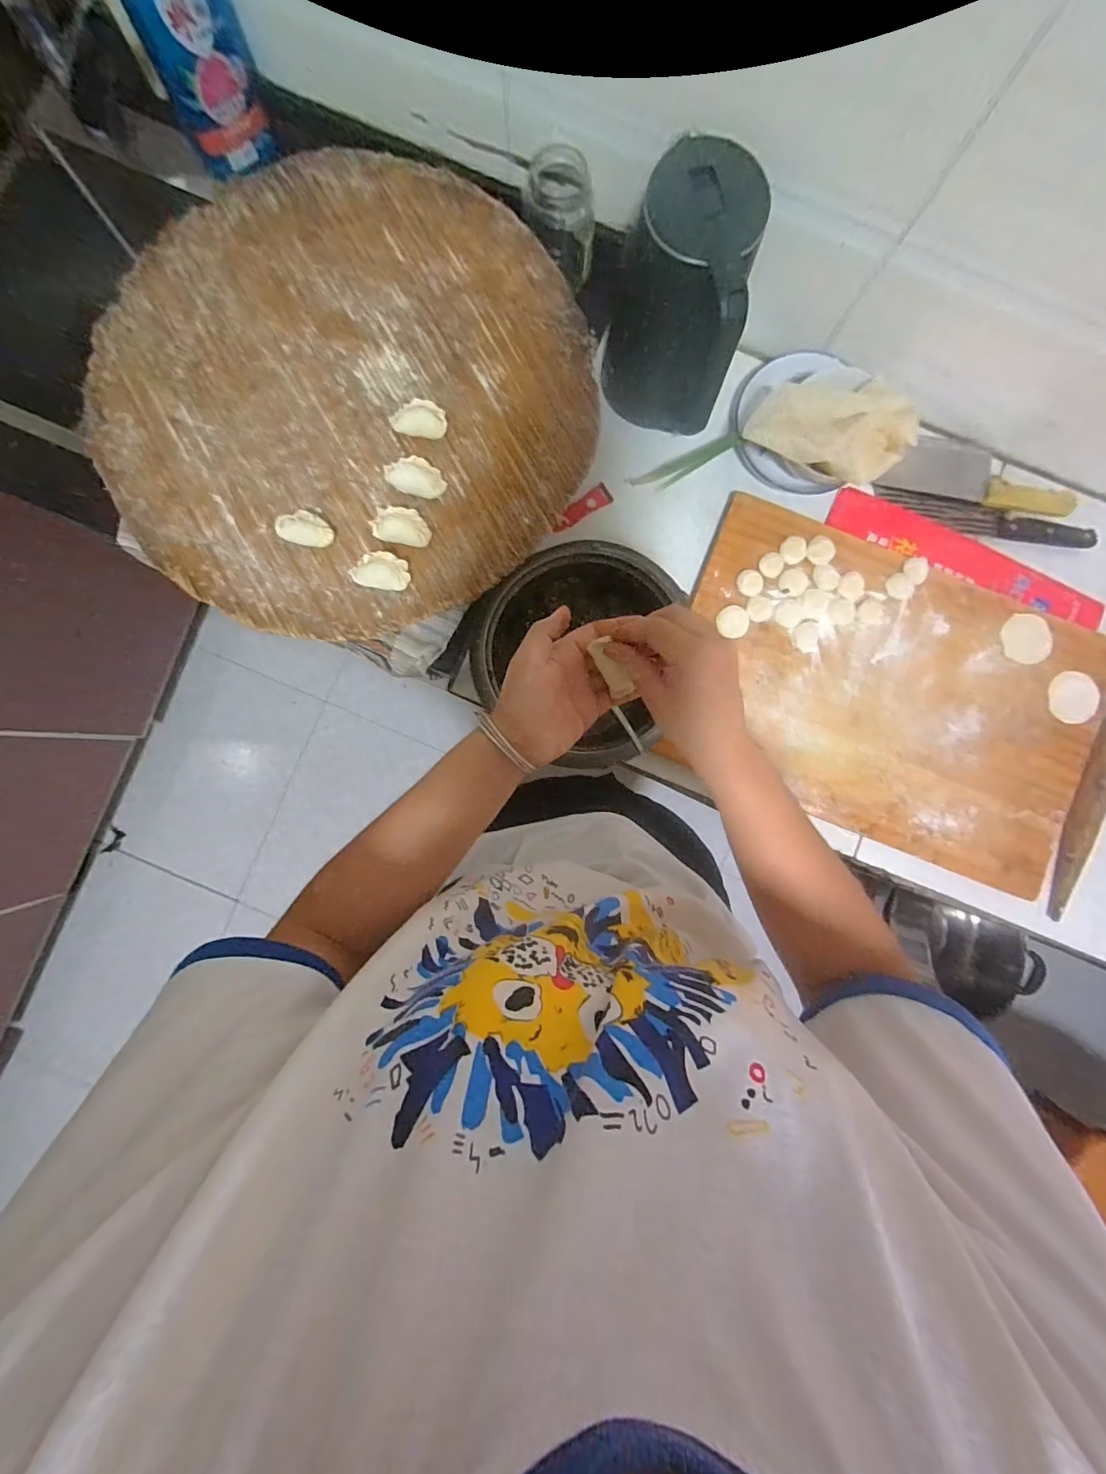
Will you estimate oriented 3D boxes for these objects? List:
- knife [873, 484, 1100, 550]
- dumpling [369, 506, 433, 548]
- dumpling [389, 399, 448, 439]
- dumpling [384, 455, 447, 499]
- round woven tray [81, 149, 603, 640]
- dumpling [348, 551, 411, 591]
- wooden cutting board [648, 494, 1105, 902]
[{"bbox_3d":[0.603,-0.302,0.682,0.303,0.024,0.043,13,88,0],"label":"knife"},{"bbox_3d":[-0.150,-0.206,0.481,0.055,0.022,0.034,8,88,-1],"label":"dumpling"},{"bbox_3d":[-0.135,-0.318,0.485,0.055,0.021,0.028,10,88,0],"label":"dumpling"},{"bbox_3d":[-0.136,-0.258,0.484,0.057,0.020,0.031,20,88,0],"label":"dumpling"},{"bbox_3d":[-0.211,-0.360,0.493,0.486,0.032,0.492,0,88,-1],"label":"round woven tray"},{"bbox_3d":[-0.168,-0.161,0.477,0.054,0.024,0.034,14,88,0],"label":"dumpling"},{"bbox_3d":[0.455,-0.055,0.653,0.569,0.032,0.373,20,88,0],"label":"wooden cutting board"}]

